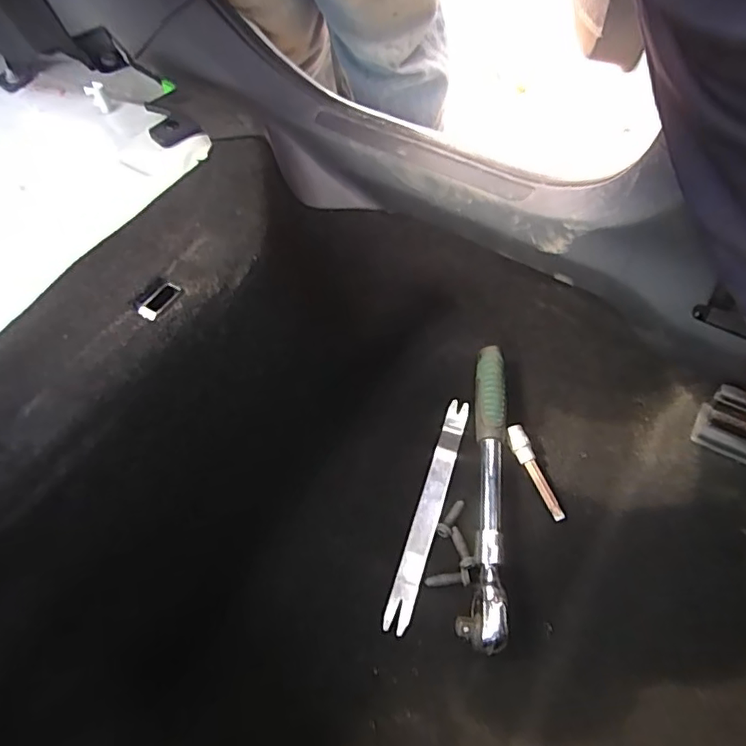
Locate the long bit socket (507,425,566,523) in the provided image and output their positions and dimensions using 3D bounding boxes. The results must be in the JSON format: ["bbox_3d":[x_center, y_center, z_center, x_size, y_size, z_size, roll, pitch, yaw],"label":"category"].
[{"bbox_3d":[0.160,0.099,0.534,0.017,0.016,0.100,-15,59,-9],"label":"long bit socket"}]

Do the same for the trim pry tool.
[{"bbox_3d":[0.056,0.129,0.520,0.021,0.011,0.229,17,59,10],"label":"trim pry tool"}]

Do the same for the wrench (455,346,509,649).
[{"bbox_3d":[0.113,0.106,0.522,0.039,0.033,0.294,8,58,5],"label":"wrench"}]

